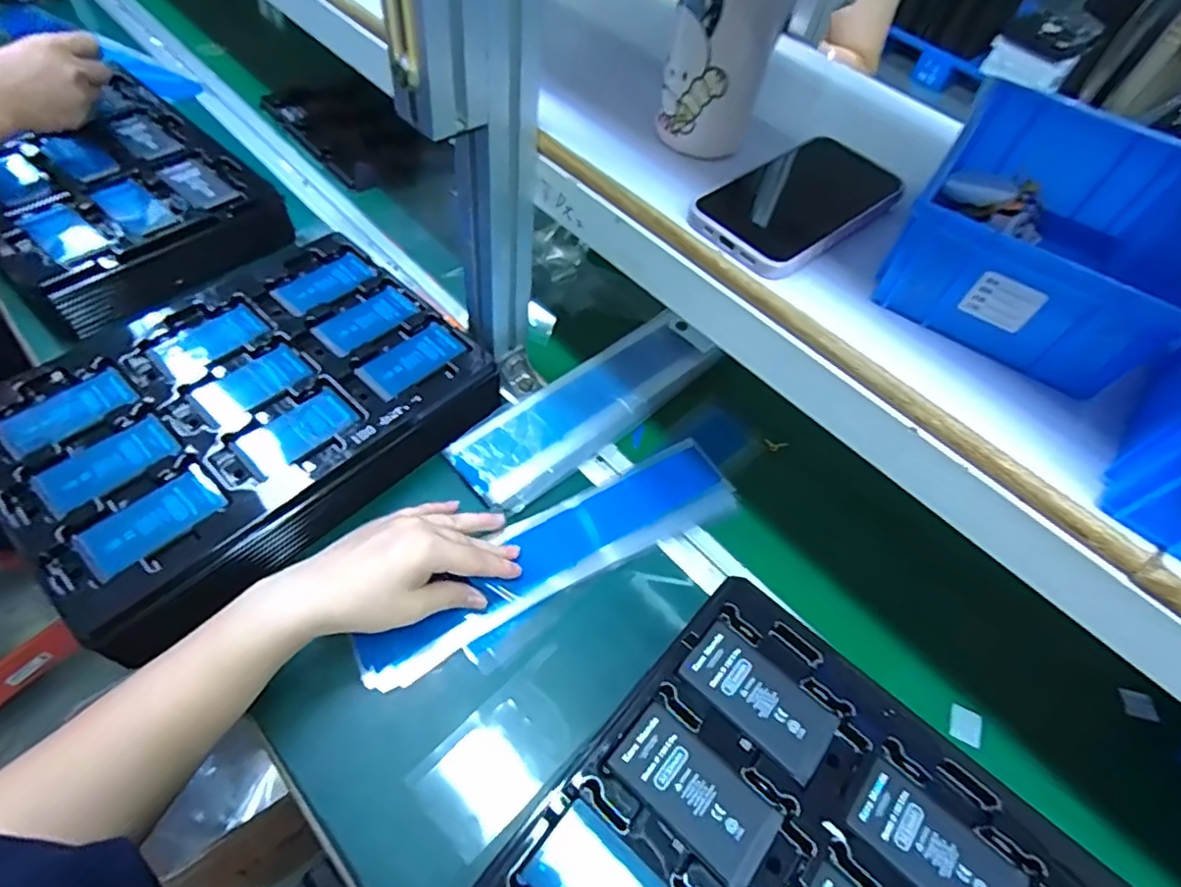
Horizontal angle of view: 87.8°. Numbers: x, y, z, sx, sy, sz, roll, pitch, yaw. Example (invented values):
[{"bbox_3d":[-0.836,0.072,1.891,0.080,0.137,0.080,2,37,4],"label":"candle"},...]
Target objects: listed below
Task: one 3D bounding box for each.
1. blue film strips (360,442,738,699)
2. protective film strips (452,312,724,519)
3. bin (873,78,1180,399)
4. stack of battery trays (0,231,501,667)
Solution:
[{"bbox_3d":[-0.025,0.089,0.487,0.321,0.012,0.078,-28,59,-23],"label":"blue film strips"},{"bbox_3d":[0.002,-0.036,0.553,0.267,0.019,0.074,-36,76,-27],"label":"protective film strips"},{"bbox_3d":[0.263,-0.126,0.358,0.126,0.058,0.193,33,56,14],"label":"bin"},{"bbox_3d":[-0.275,-0.027,0.503,0.242,0.064,0.334,41,59,20],"label":"stack of battery trays"}]

